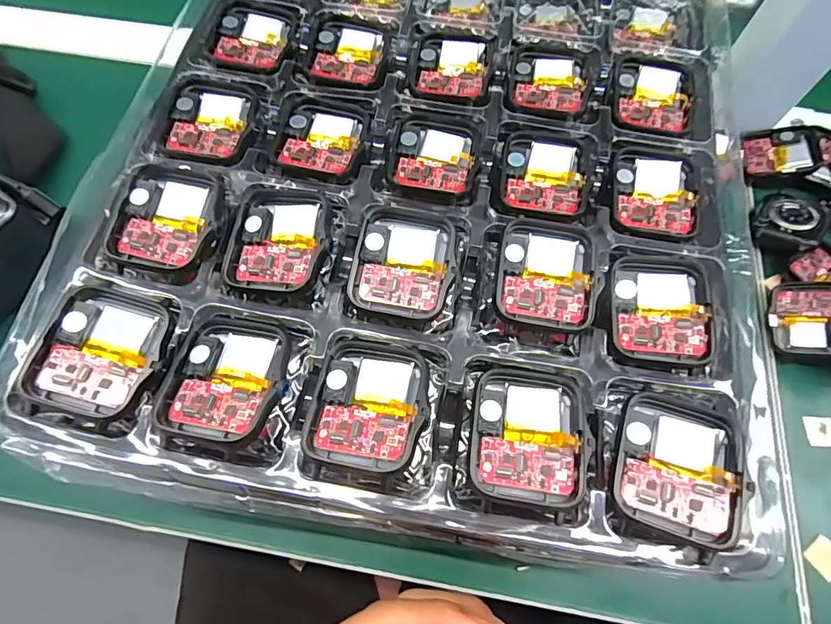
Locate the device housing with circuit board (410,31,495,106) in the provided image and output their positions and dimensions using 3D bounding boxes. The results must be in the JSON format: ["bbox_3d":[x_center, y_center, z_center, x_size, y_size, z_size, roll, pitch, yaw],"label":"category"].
[{"bbox_3d":[0.018,-0.119,0.220,0.036,0.004,0.045,8,67,3],"label":"device housing with circuit board"}]

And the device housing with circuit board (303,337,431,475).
[{"bbox_3d":[-0.015,0.030,0.154,0.038,0.012,0.043,11,67,4],"label":"device housing with circuit board"}]

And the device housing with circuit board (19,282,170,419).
[{"bbox_3d":[-0.108,0.013,0.158,0.037,0.010,0.043,14,67,5],"label":"device housing with circuit board"}]

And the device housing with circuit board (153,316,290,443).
[{"bbox_3d":[-0.064,0.022,0.158,0.040,0.013,0.045,9,67,3],"label":"device housing with circuit board"}]

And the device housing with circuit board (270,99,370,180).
[{"bbox_3d":[-0.041,-0.078,0.202,0.037,0.008,0.043,9,67,3],"label":"device housing with circuit board"}]

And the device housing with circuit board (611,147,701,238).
[{"bbox_3d":[0.103,-0.052,0.195,0.036,0.004,0.042,10,67,3],"label":"device housing with circuit board"}]

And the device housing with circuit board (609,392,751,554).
[{"bbox_3d":[0.084,0.049,0.145,0.037,0.011,0.042,20,68,8],"label":"device housing with circuit board"}]

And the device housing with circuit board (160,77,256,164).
[{"bbox_3d":[-0.092,-0.087,0.205,0.039,0.006,0.045,10,67,4],"label":"device housing with circuit board"}]

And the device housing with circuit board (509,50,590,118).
[{"bbox_3d":[0.064,-0.111,0.218,0.035,0.006,0.044,9,67,3],"label":"device housing with circuit board"}]

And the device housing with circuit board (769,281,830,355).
[{"bbox_3d":[0.220,0.002,0.252,0.036,0.007,0.042,0,74,34],"label":"device housing with circuit board"}]

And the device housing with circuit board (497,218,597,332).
[{"bbox_3d":[0.050,-0.015,0.174,0.035,0.009,0.042,7,67,2],"label":"device housing with circuit board"}]

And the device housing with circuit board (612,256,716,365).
[{"bbox_3d":[0.094,-0.003,0.174,0.035,0.008,0.042,7,67,2],"label":"device housing with circuit board"}]

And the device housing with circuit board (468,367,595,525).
[{"bbox_3d":[0.037,0.042,0.151,0.037,0.009,0.045,9,67,3],"label":"device housing with circuit board"}]

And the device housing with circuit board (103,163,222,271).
[{"bbox_3d":[-0.097,-0.037,0.180,0.036,0.012,0.043,12,67,5],"label":"device housing with circuit board"}]

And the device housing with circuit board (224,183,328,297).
[{"bbox_3d":[-0.053,-0.030,0.177,0.037,0.010,0.043,9,67,3],"label":"device housing with circuit board"}]

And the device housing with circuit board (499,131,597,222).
[{"bbox_3d":[0.056,-0.060,0.197,0.038,0.005,0.045,14,67,5],"label":"device housing with circuit board"}]

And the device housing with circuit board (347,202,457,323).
[{"bbox_3d":[-0.004,-0.020,0.175,0.037,0.010,0.042,9,67,3],"label":"device housing with circuit board"}]

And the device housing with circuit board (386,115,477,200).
[{"bbox_3d":[0.008,-0.068,0.199,0.036,0.006,0.041,10,67,3],"label":"device housing with circuit board"}]

